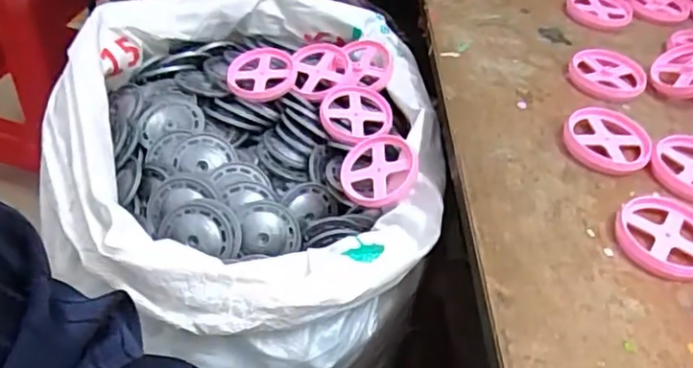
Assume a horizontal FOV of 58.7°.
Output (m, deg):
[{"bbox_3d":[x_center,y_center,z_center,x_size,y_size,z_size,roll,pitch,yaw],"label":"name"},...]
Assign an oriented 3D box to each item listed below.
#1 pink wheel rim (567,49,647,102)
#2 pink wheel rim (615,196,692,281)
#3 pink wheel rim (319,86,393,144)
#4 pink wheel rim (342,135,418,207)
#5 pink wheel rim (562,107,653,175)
[{"bbox_3d":[0.229,-0.096,0.542,0.063,0.014,0.059,17,45,12],"label":"pink wheel rim"},{"bbox_3d":[0.209,0.033,0.402,0.062,0.010,0.063,25,47,19],"label":"pink wheel rim"},{"bbox_3d":[0.010,-0.062,0.552,0.062,0.014,0.070,20,46,14],"label":"pink wheel rim"},{"bbox_3d":[0.027,-0.012,0.501,0.061,0.017,0.062,8,69,23],"label":"pink wheel rim"},{"bbox_3d":[0.200,-0.036,0.474,0.062,0.012,0.064,19,46,14],"label":"pink wheel rim"}]

